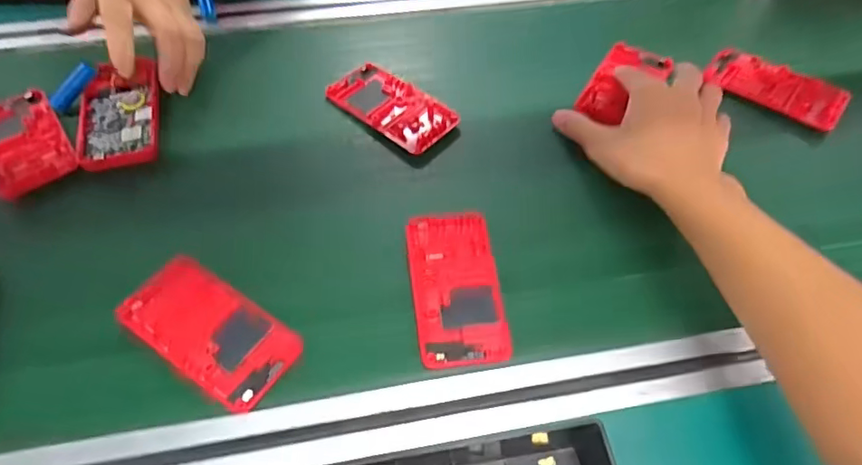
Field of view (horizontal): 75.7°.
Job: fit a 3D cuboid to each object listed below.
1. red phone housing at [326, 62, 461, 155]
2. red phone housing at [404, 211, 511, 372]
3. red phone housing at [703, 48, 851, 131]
[{"bbox_3d":[-0.037,-0.117,0.509,0.121,0.013,0.062,36,62,21],"label":"red phone housing"},{"bbox_3d":[0.018,0.037,0.404,0.062,0.011,0.121,-5,56,-5],"label":"red phone housing"},{"bbox_3d":[0.330,-0.143,0.530,0.121,0.015,0.060,33,61,20],"label":"red phone housing"}]

